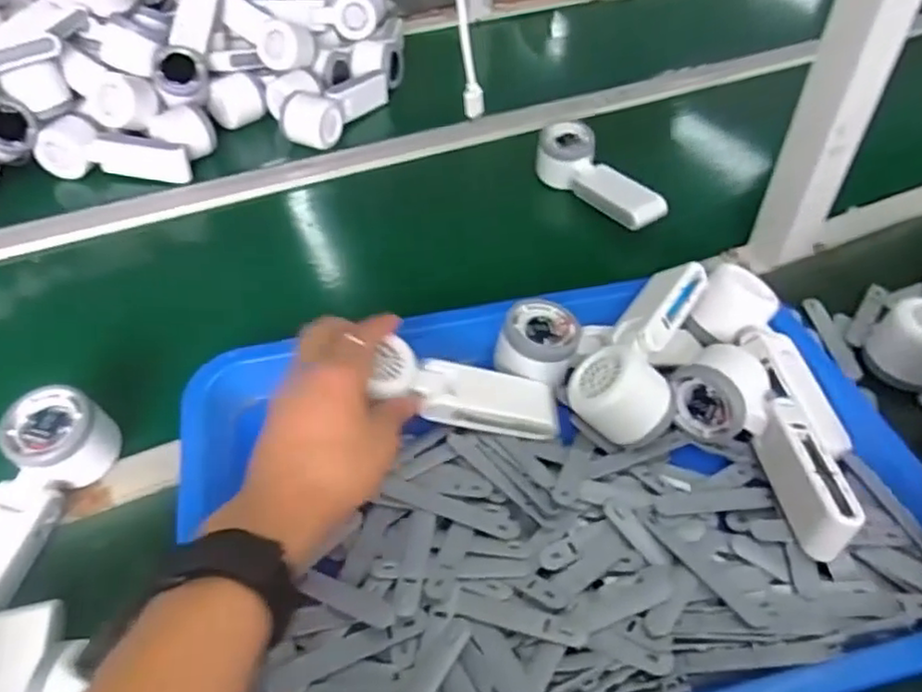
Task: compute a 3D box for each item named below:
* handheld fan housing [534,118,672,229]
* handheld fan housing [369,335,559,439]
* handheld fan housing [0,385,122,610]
[{"bbox_3d":[0.149,-0.174,0.695,0.057,0.047,0.163,-26,51,-23],"label":"handheld fan housing"},{"bbox_3d":[0.002,0.035,0.474,0.139,0.034,0.040,18,41,-22],"label":"handheld fan housing"},{"bbox_3d":[-0.284,0.108,0.427,0.057,0.049,0.166,10,61,11],"label":"handheld fan housing"}]

